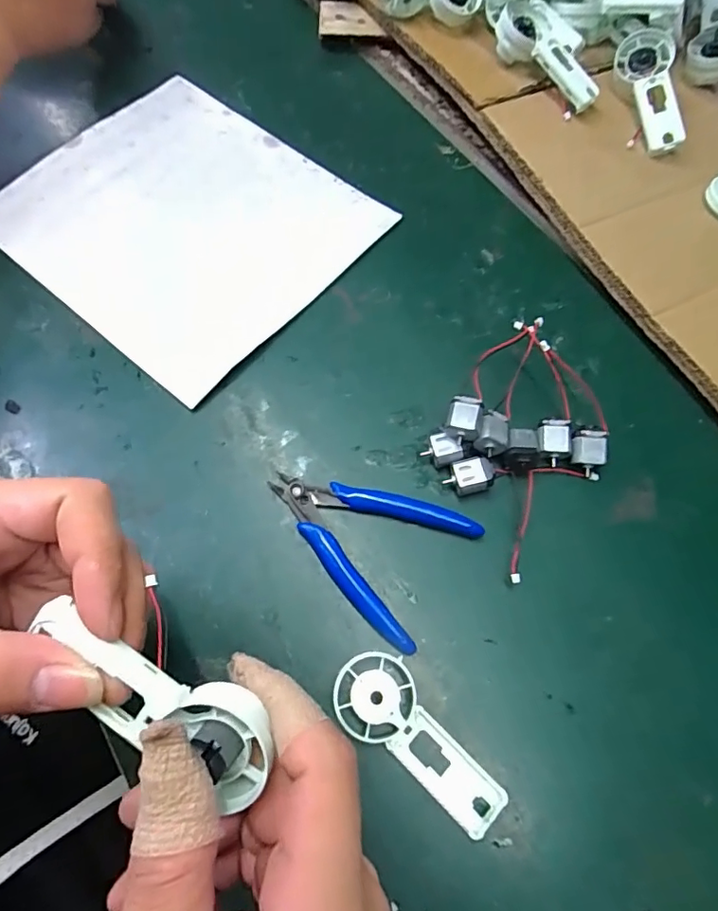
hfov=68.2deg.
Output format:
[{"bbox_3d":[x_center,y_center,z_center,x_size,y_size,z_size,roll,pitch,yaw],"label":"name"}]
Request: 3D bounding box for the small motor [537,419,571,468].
[{"bbox_3d":[0.114,-0.007,0.313,0.019,0.017,0.024,3,67,1],"label":"small motor"}]

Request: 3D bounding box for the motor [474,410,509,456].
[{"bbox_3d":[0.076,-0.012,0.309,0.019,0.015,0.024,22,64,-18],"label":"motor"}]

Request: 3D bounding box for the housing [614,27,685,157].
[{"bbox_3d":[0.222,-0.272,0.399,0.037,0.019,0.095,-7,80,-3],"label":"housing"}]

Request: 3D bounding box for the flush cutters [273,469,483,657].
[{"bbox_3d":[0.000,0.044,0.298,0.113,0.010,0.077,30,71,12],"label":"flush cutters"}]

